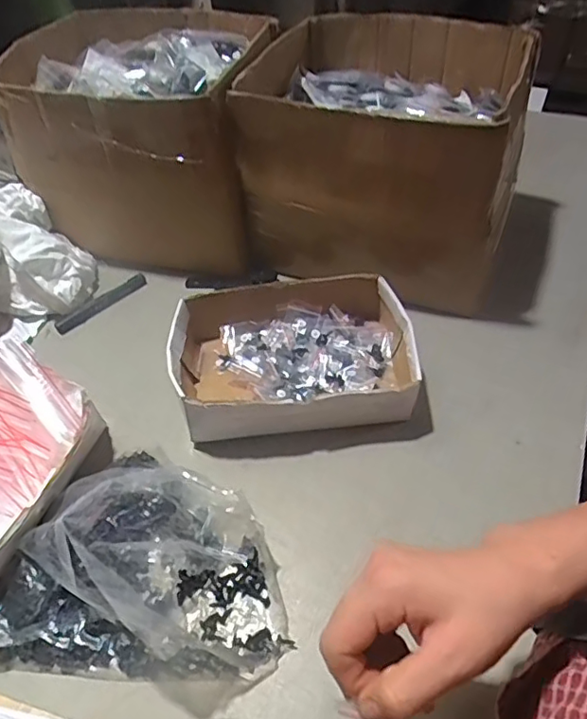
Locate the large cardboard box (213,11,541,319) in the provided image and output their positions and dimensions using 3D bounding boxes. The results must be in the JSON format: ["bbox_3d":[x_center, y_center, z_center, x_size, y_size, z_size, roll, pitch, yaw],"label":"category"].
[{"bbox_3d":[0.139,-0.326,0.814,0.335,0.241,0.513,13,51,15],"label":"large cardboard box"}]

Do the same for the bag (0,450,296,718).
[{"bbox_3d":[-0.119,0.150,0.464,0.237,0.105,0.201,6,50,9],"label":"bag"}]

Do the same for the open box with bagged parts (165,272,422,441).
[{"bbox_3d":[-0.002,-0.001,0.628,0.260,0.074,0.182,-3,49,1],"label":"open box with bagged parts"}]

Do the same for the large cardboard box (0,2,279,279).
[{"bbox_3d":[-0.215,-0.337,0.842,0.326,0.248,0.374,3,49,7],"label":"large cardboard box"}]

